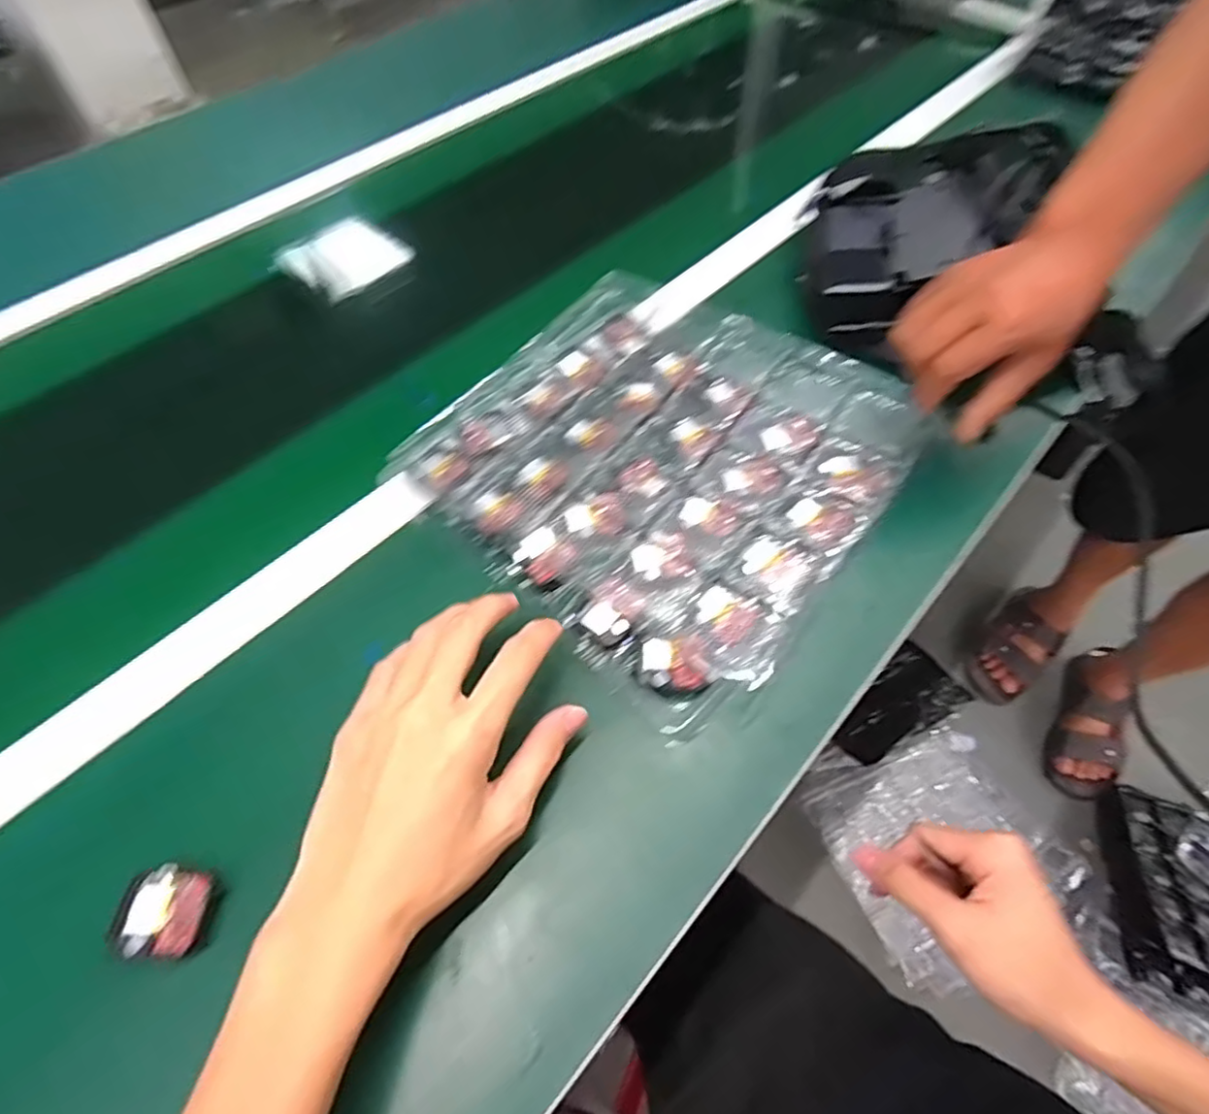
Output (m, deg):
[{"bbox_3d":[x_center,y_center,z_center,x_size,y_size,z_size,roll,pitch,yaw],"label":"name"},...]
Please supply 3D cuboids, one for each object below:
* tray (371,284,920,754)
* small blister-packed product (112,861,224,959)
[{"bbox_3d":[0.039,-0.071,0.451,0.280,0.035,0.289,35,64,22],"label":"tray"},{"bbox_3d":[-0.215,0.174,0.316,0.041,0.015,0.038,1,56,3],"label":"small blister-packed product"}]

